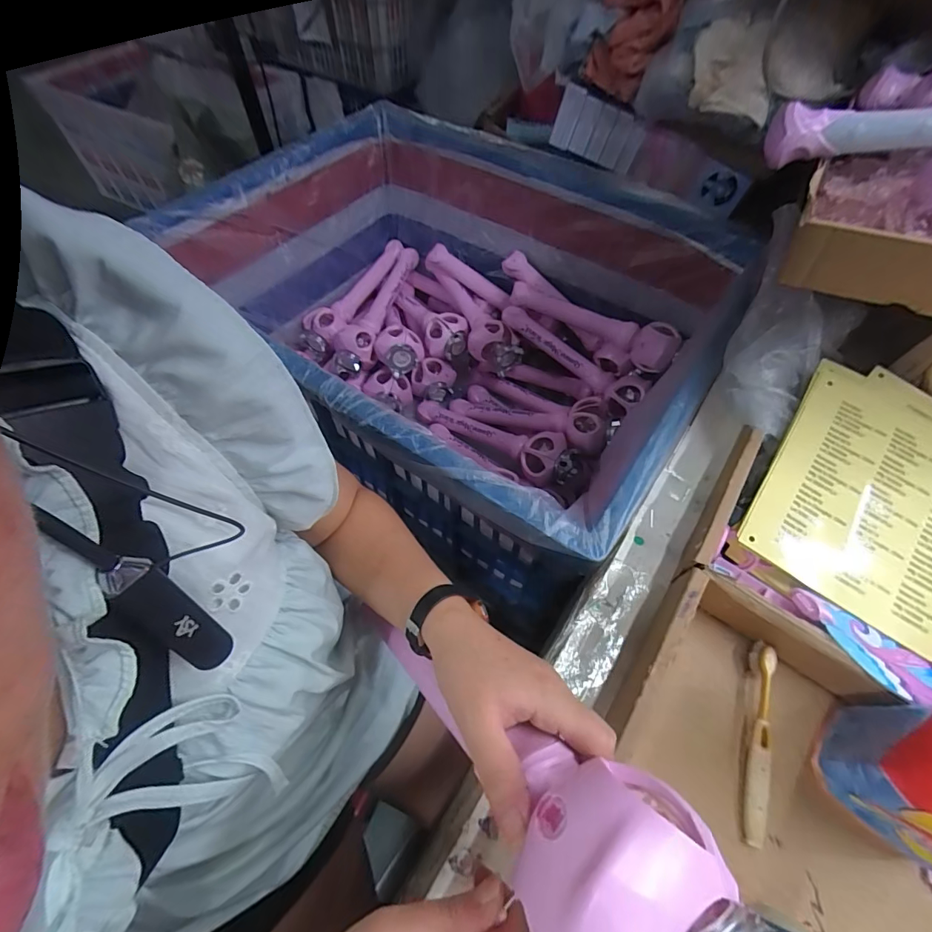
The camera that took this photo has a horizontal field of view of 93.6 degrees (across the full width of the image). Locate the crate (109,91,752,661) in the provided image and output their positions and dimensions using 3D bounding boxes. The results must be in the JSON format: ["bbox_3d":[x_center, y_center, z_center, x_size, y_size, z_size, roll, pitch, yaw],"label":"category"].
[{"bbox_3d":[-0.030,-0.215,0.778,0.769,0.371,0.623,30,61,15],"label":"crate"}]

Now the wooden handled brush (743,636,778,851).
[{"bbox_3d":[0.222,0.206,0.335,0.018,0.022,0.137,21,59,11],"label":"wooden handled brush"}]

